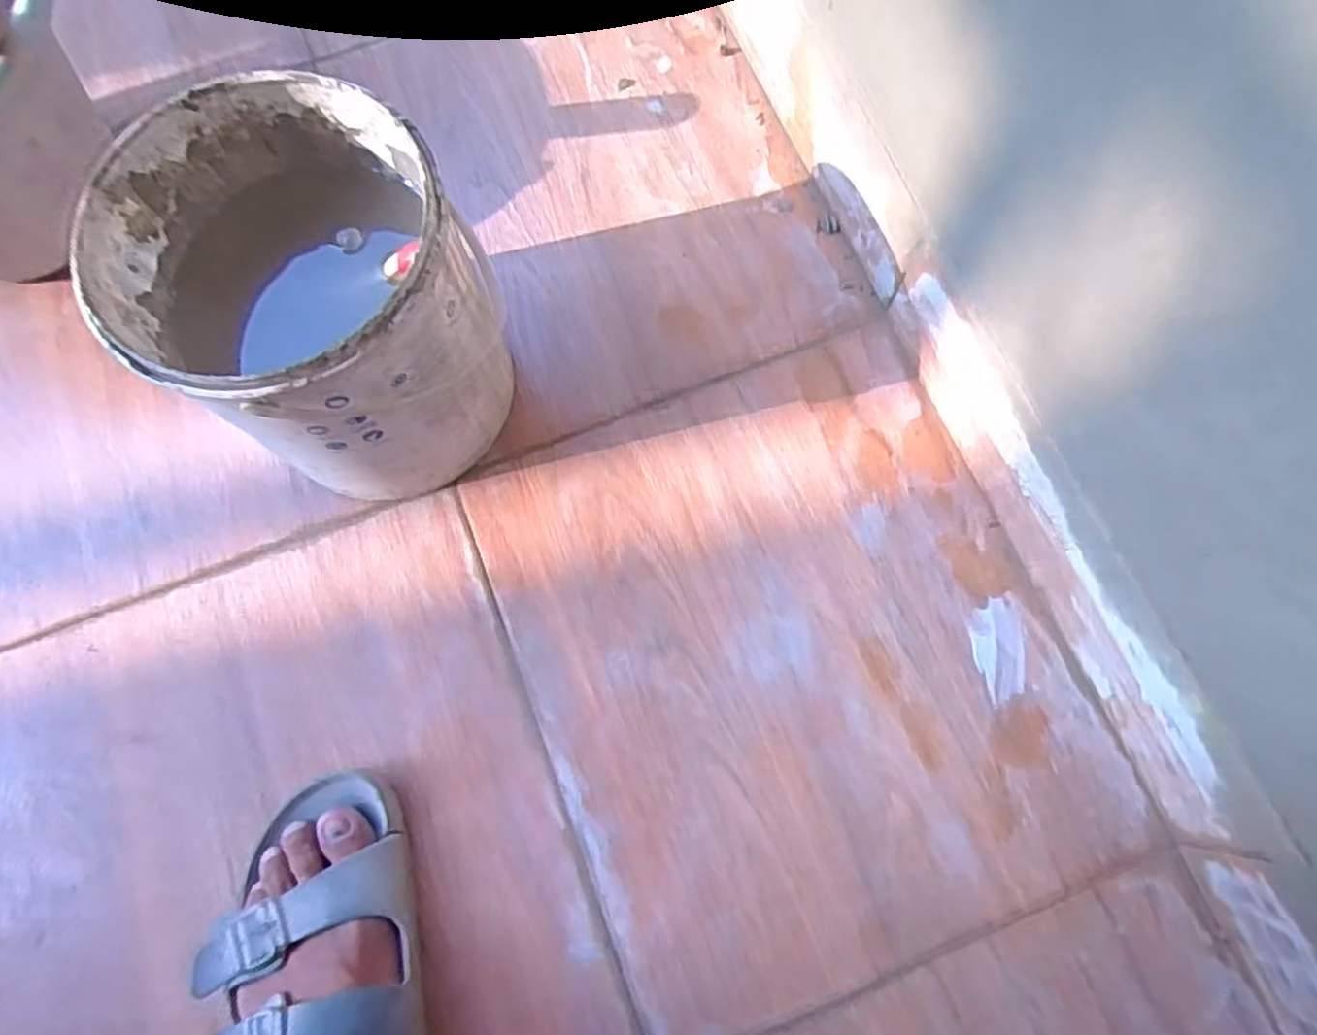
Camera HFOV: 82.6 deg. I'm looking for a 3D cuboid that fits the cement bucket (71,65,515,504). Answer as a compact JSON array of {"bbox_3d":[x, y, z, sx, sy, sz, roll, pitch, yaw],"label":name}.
[{"bbox_3d":[-0.199,-0.124,0.465,0.182,0.192,0.172,0,76,0],"label":"cement bucket"}]

